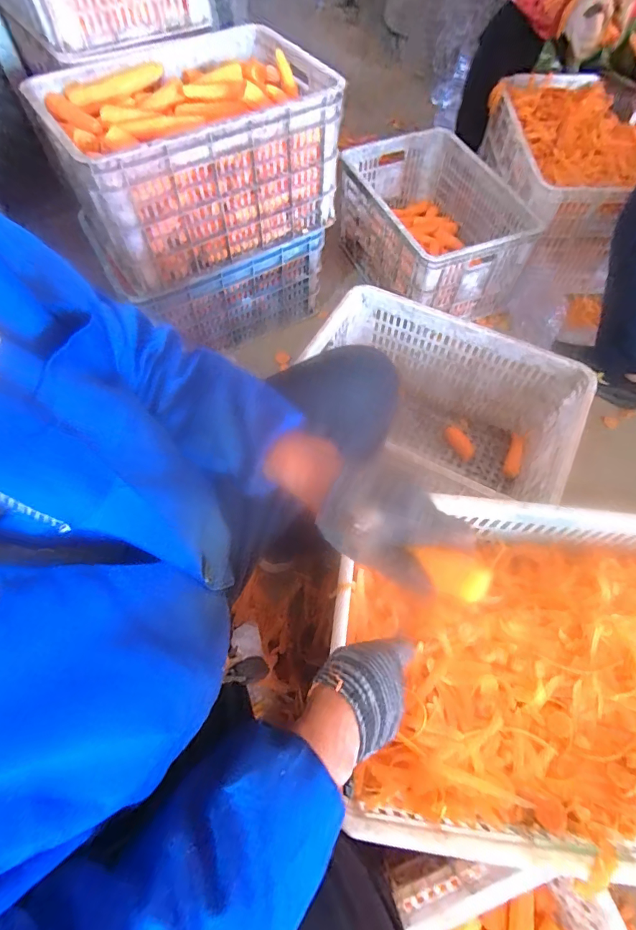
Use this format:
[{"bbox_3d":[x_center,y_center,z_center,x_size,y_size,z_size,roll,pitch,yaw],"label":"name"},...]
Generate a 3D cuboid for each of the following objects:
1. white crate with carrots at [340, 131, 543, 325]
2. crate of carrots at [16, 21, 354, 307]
[{"bbox_3d":[0.308,-0.676,1.200,0.350,0.223,0.515,-23,65,-11],"label":"white crate with carrots"},{"bbox_3d":[-0.254,-0.667,0.912,0.522,0.253,0.374,-29,66,-14],"label":"crate of carrots"}]

